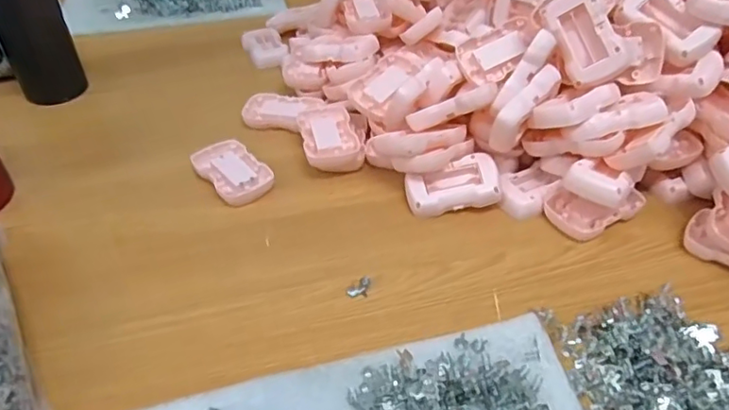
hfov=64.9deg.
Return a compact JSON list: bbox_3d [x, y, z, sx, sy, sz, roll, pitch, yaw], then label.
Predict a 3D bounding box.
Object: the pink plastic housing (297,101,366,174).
[{"bbox_3d":[-0.036,-0.070,0.607,0.060,0.032,0.089,-9,42,-10],"label":"pink plastic housing"}]

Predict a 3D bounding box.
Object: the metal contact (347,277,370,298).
[{"bbox_3d":[-0.004,0.069,0.470,0.020,0.014,0.010,-14,43,-16],"label":"metal contact"}]

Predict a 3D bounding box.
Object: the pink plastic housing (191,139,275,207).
[{"bbox_3d":[-0.132,-0.034,0.578,0.055,0.016,0.087,-29,49,-29],"label":"pink plastic housing"}]

